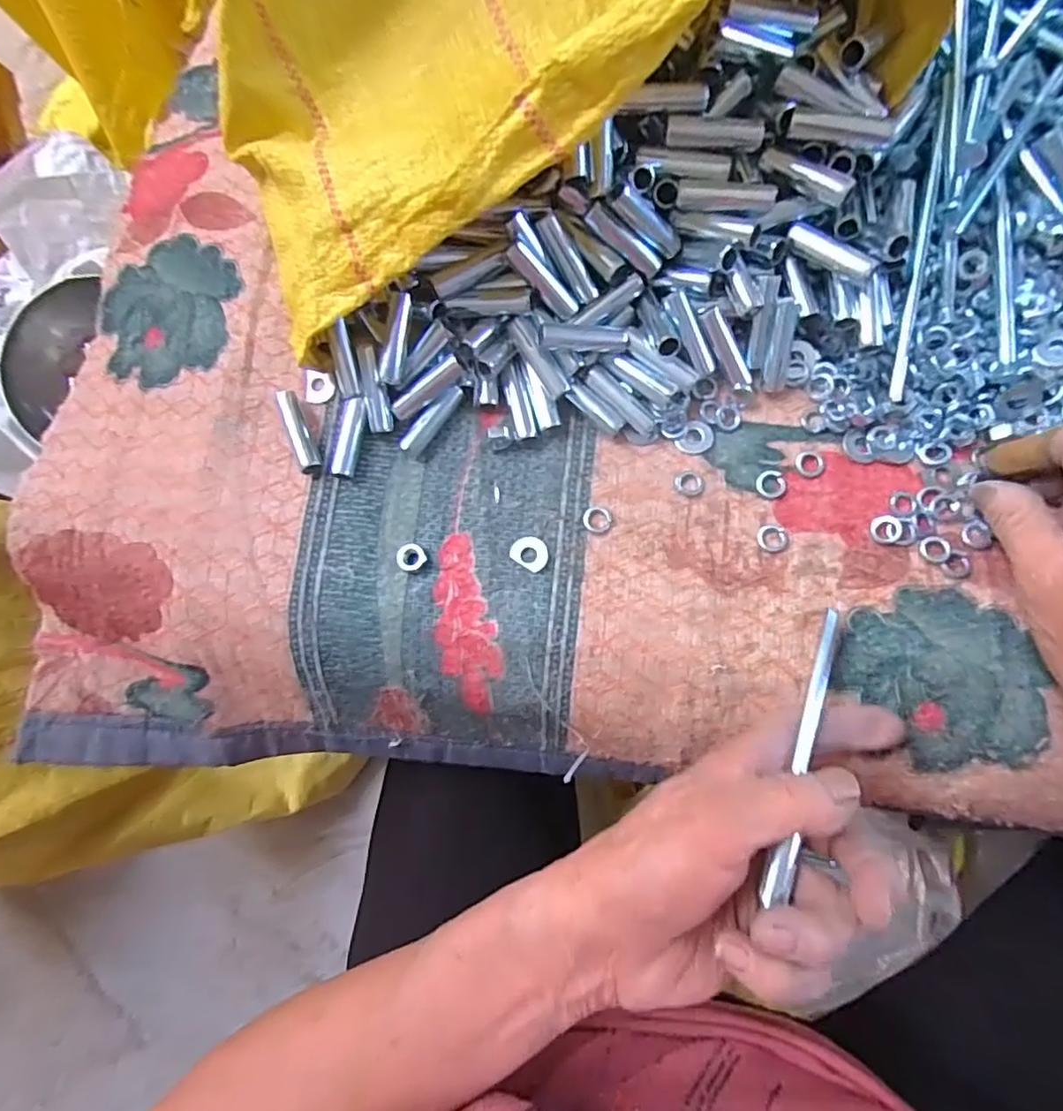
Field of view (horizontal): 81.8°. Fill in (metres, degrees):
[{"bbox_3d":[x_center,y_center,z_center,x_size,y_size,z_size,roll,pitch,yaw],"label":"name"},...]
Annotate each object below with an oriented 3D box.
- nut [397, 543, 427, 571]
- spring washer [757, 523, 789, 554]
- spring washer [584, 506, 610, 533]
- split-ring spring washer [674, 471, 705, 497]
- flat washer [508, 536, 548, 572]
[{"bbox_3d":[-0.058,0.001,0.297,0.013,0.005,0.013,-1,81,4],"label":"nut"},{"bbox_3d":[0.116,-0.008,0.295,0.014,0.004,0.014,-8,80,3],"label":"spring washer"},{"bbox_3d":[0.032,-0.017,0.300,0.014,0.004,0.013,-1,81,4],"label":"spring washer"},{"bbox_3d":[0.078,-0.035,0.302,0.014,0.004,0.013,16,82,6],"label":"split-ring spring washer"},{"bbox_3d":[0.000,-0.002,0.297,0.018,0.004,0.015,34,84,9],"label":"flat washer"}]

